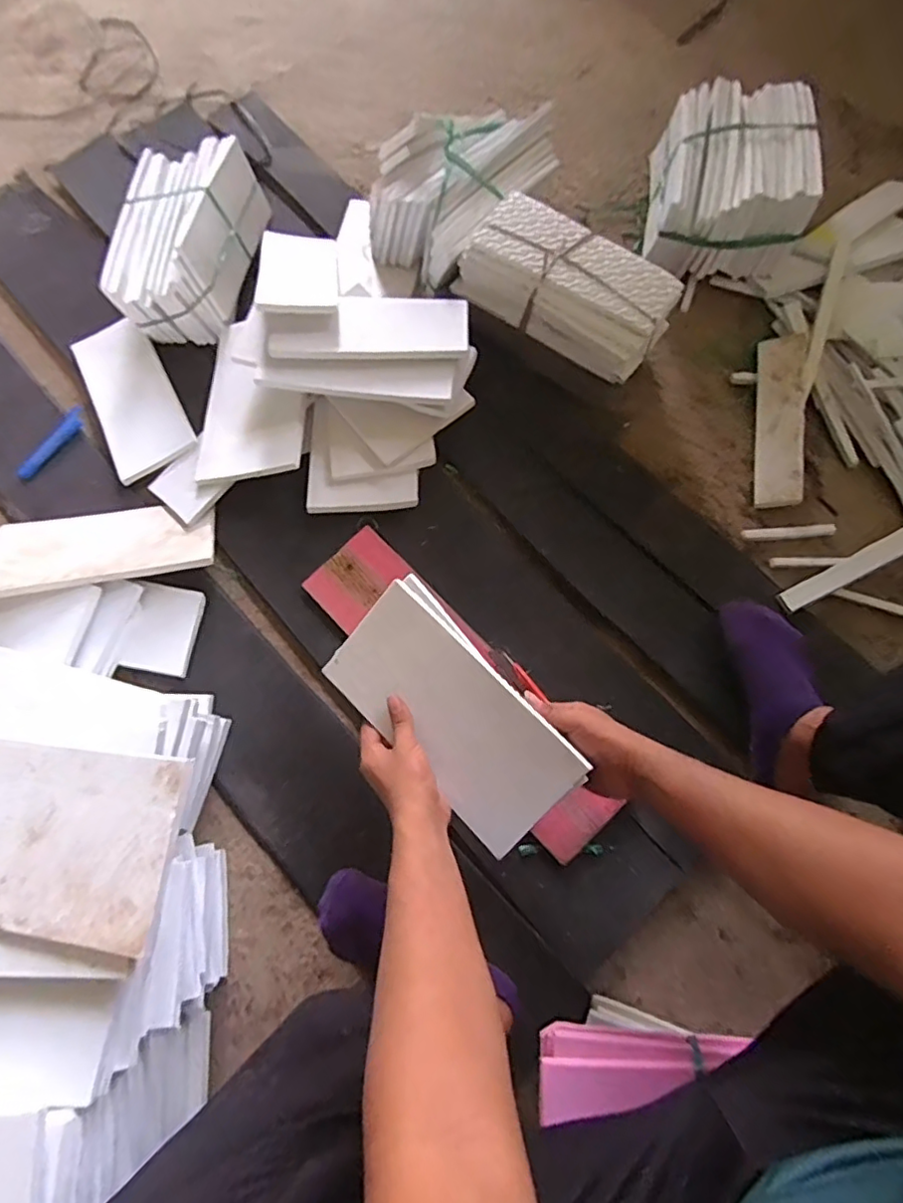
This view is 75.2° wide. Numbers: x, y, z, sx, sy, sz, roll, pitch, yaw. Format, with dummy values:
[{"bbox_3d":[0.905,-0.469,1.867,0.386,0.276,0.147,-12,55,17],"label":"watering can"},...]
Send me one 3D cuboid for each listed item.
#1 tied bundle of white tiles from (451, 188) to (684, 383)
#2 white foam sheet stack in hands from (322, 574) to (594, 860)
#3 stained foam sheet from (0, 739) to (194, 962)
[{"bbox_3d":[0.168,-0.452,0.841,0.294,0.085,0.137,33,76,12],"label":"tied bundle of white tiles"},{"bbox_3d":[-0.002,0.114,0.601,0.269,0.011,0.136,45,98,14],"label":"white foam sheet stack in hands"},{"bbox_3d":[-0.352,0.185,0.472,0.267,0.009,0.139,6,75,7],"label":"stained foam sheet"}]

